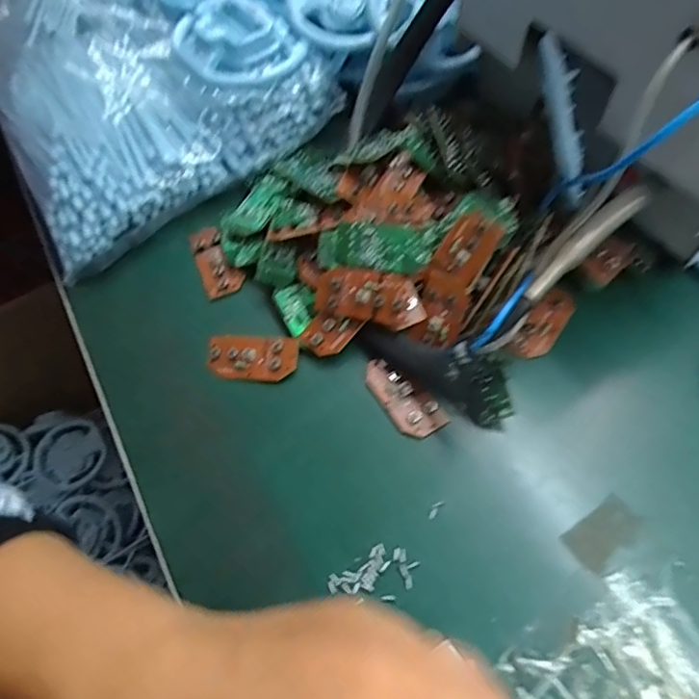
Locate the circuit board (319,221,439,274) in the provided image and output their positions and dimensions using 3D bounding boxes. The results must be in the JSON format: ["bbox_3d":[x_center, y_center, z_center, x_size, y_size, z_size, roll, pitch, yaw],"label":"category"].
[{"bbox_3d":[0.016,-0.065,0.354,0.071,0.011,0.029,7,92,3],"label":"circuit board"}]

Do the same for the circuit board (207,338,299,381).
[{"bbox_3d":[-0.064,0.006,0.363,0.059,0.010,0.026,4,64,5],"label":"circuit board"}]

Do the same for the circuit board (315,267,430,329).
[{"bbox_3d":[0.014,-0.034,0.352,0.068,0.014,0.032,16,104,11],"label":"circuit board"}]

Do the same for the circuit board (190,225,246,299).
[{"bbox_3d":[-0.100,-0.065,0.407,0.027,0.007,0.058,-25,65,-10],"label":"circuit board"}]

